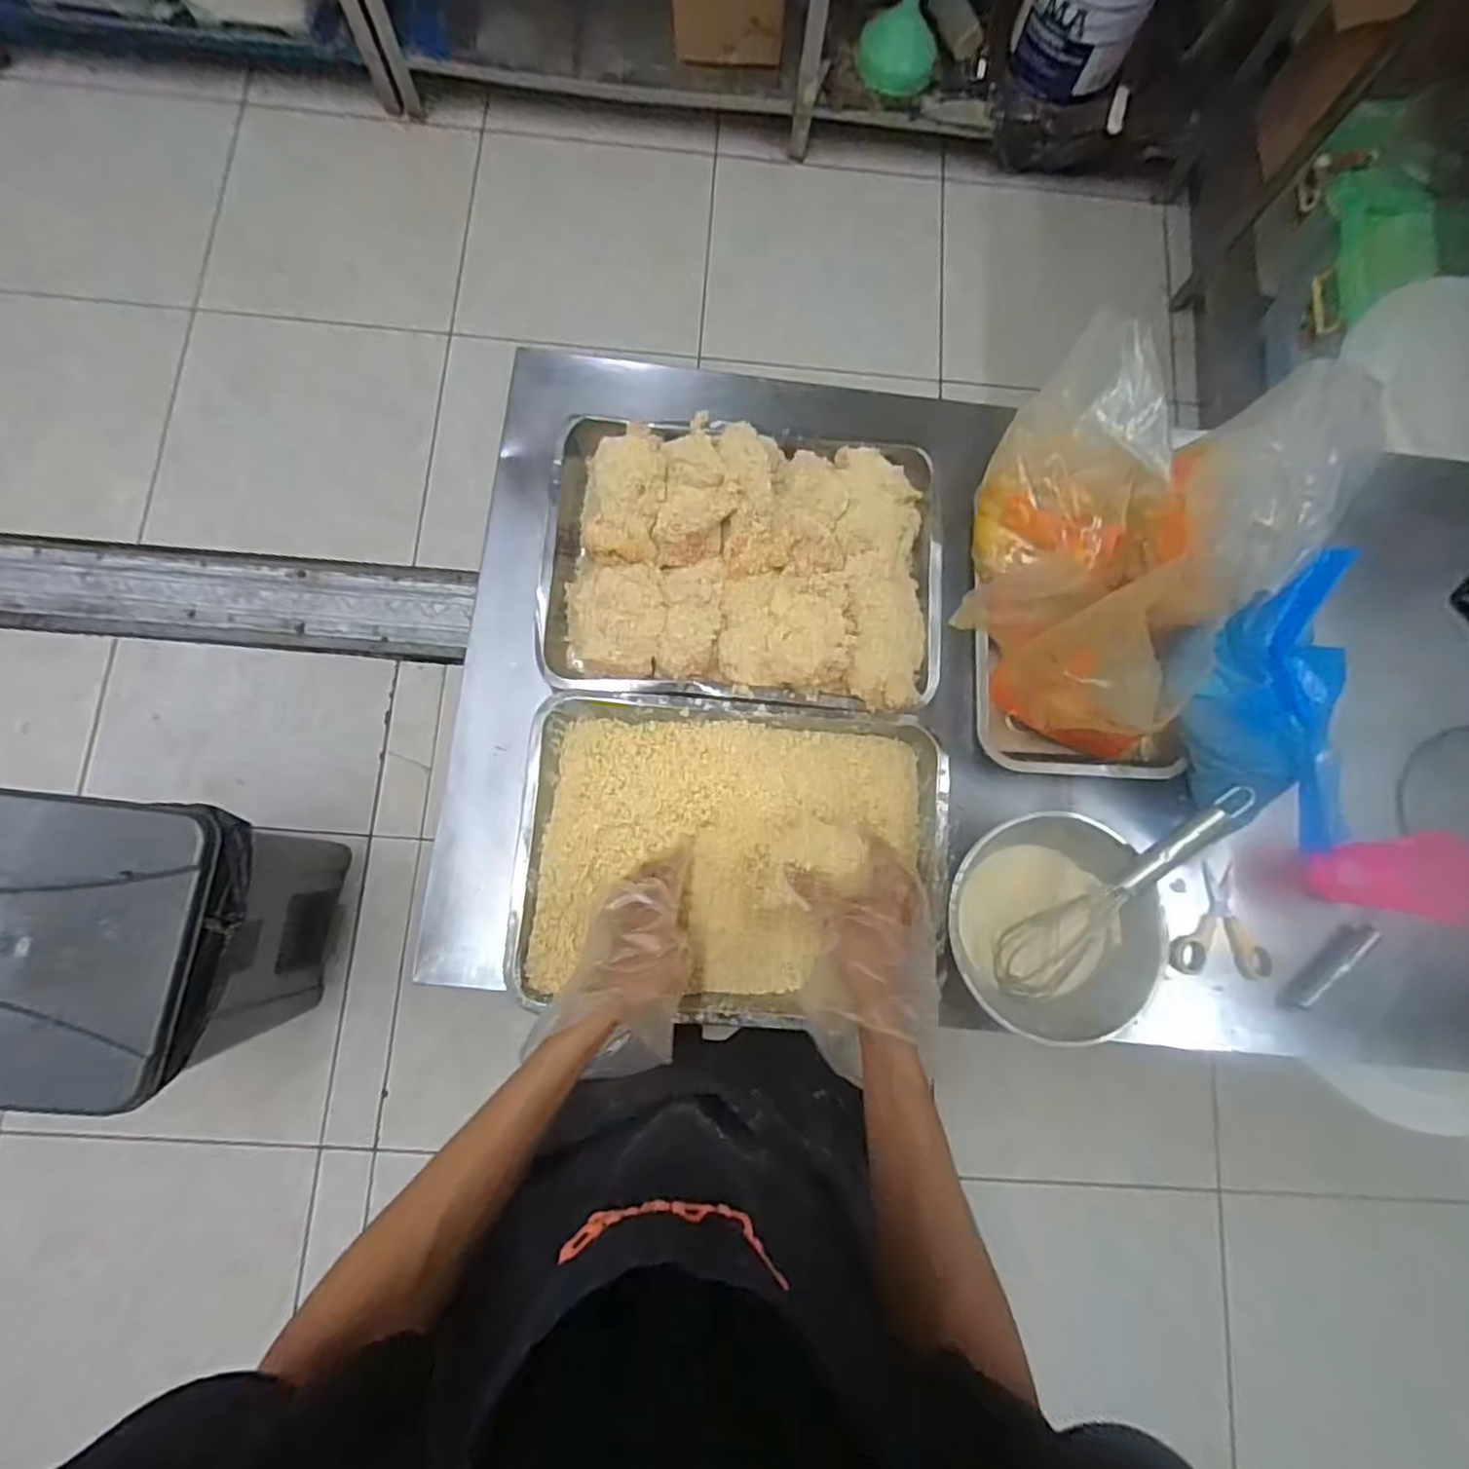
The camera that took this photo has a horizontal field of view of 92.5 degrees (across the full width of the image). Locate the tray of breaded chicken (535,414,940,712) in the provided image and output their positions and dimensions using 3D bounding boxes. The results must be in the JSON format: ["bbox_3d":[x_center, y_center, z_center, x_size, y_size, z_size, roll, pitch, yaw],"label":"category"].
[{"bbox_3d":[0.010,-0.171,0.684,0.376,0.063,0.277,3,80,-2],"label":"tray of breaded chicken"}]

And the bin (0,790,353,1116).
[{"bbox_3d":[-0.951,0.343,1.192,0.392,0.532,0.399,6,79,-2],"label":"bin"}]

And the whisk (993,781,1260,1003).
[{"bbox_3d":[0.345,0.141,0.632,0.063,0.050,0.258,46,108,10],"label":"whisk"}]

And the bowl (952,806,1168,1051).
[{"bbox_3d":[0.287,0.174,0.639,0.176,0.070,0.192,1,80,-3],"label":"bowl"}]

